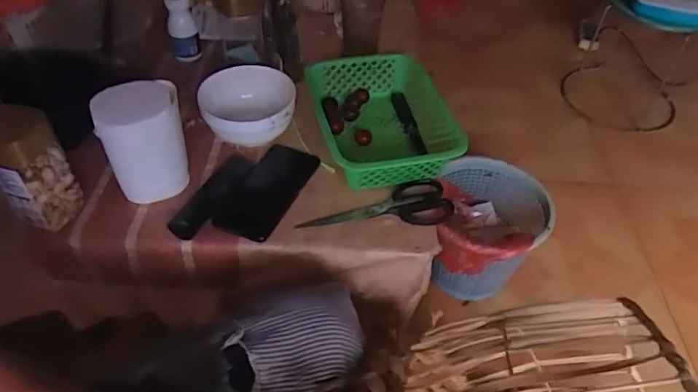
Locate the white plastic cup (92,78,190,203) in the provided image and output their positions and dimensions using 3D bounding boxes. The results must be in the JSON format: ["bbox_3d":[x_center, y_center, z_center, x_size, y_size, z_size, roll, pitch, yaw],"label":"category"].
[{"bbox_3d":[-0.250,-0.067,0.650,0.091,0.122,0.087,-8,48,-10],"label":"white plastic cup"}]

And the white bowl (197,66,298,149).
[{"bbox_3d":[-0.143,-0.131,0.761,0.127,0.057,0.127,1,47,-1],"label":"white bowl"}]

